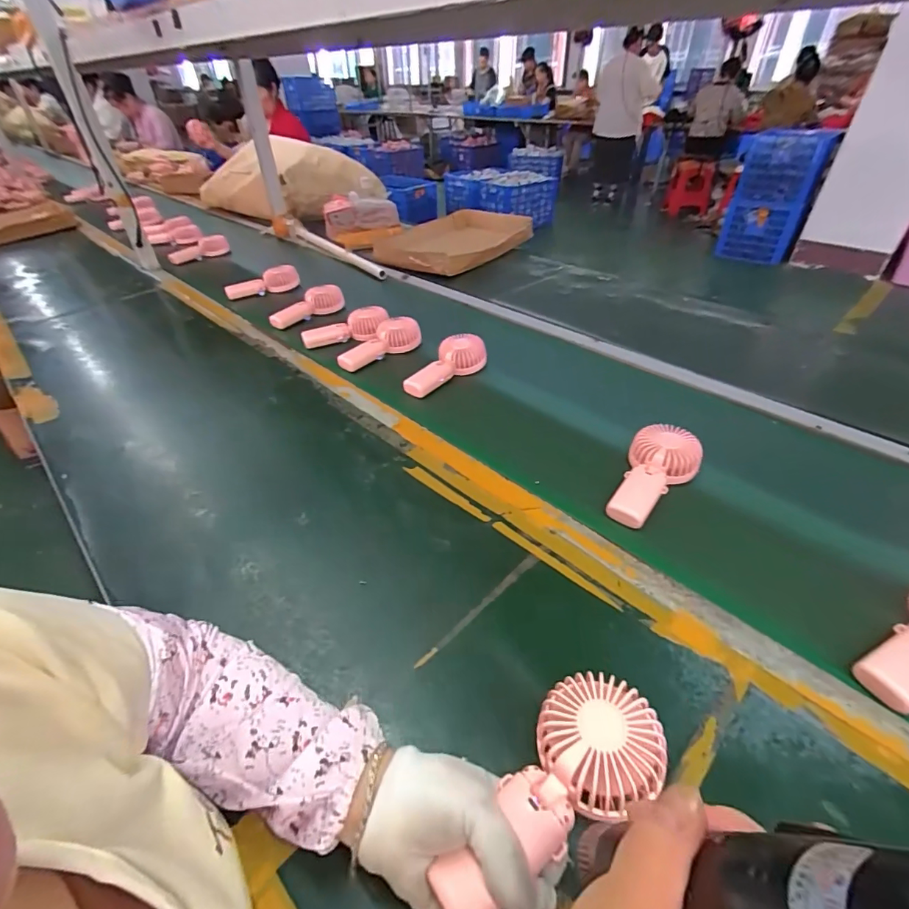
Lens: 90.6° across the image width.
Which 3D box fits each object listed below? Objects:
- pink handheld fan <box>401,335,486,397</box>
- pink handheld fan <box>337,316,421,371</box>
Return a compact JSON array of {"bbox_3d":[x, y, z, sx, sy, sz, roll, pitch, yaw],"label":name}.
[{"bbox_3d":[-0.023,-0.162,0.831,0.176,0.060,0.067,-29,47,-28],"label":"pink handheld fan"},{"bbox_3d":[-0.150,-0.218,0.909,0.178,0.060,0.070,-23,44,-22],"label":"pink handheld fan"}]

